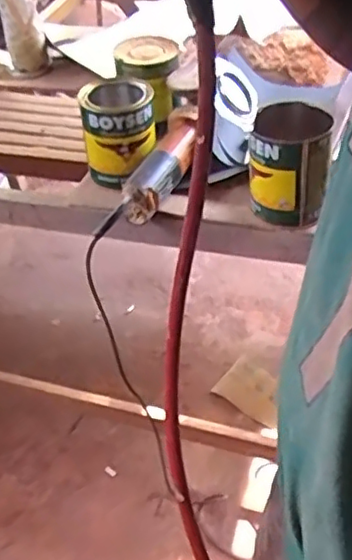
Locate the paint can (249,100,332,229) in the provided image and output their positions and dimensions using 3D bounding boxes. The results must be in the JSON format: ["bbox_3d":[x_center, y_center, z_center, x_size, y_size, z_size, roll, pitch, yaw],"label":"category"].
[{"bbox_3d":[0.147,-0.158,0.815,0.096,0.140,0.108,1,43,9],"label":"paint can"}]

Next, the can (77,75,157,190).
[{"bbox_3d":[-0.084,-0.225,0.928,0.105,0.127,0.116,-12,43,-5],"label":"can"}]

